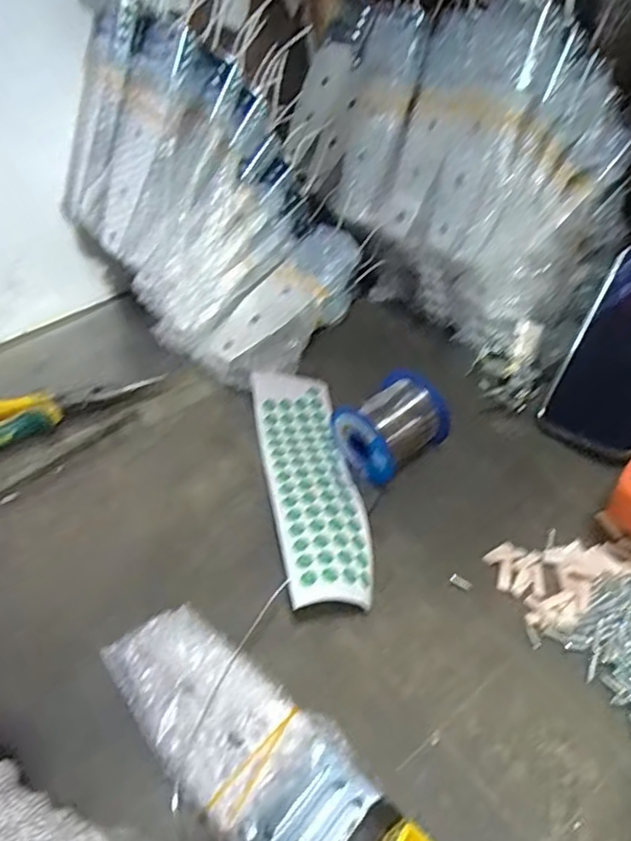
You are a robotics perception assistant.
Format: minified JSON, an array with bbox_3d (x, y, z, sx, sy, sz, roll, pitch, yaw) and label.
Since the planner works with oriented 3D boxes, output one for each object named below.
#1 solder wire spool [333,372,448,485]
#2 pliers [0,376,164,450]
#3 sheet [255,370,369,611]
[{"bbox_3d":[0.057,0.007,0.429,0.079,0.054,0.057,-31,51,-23],"label":"solder wire spool"},{"bbox_3d":[-0.238,-0.012,0.501,0.192,0.019,0.047,-23,48,-16],"label":"pliers"},{"bbox_3d":[-0.004,0.039,0.419,0.058,0.032,0.211,-11,46,-4],"label":"sheet"}]

